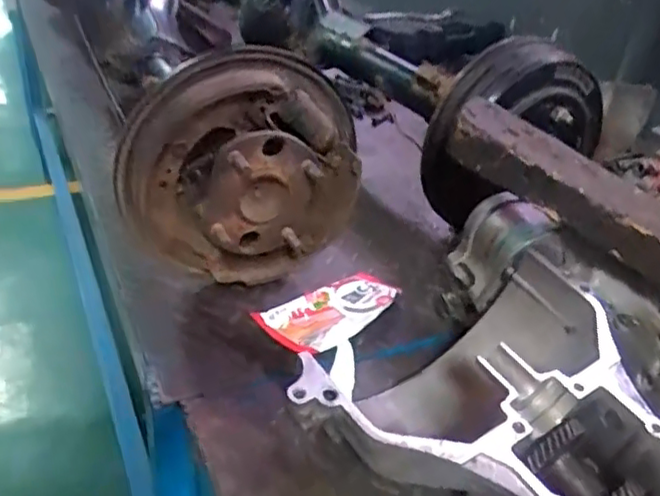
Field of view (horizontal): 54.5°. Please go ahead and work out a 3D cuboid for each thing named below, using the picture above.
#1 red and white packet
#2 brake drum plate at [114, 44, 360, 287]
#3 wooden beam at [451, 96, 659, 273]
[{"bbox_3d":[0.005,0.068,0.712,0.085,0.020,0.162,30,38,33],"label":"red and white packet"},{"bbox_3d":[-0.093,-0.074,0.702,0.258,0.259,0.099,-7,34,-21],"label":"brake drum plate"},{"bbox_3d":[0.311,-0.007,0.610,0.447,0.049,0.098,32,35,1],"label":"wooden beam"}]

